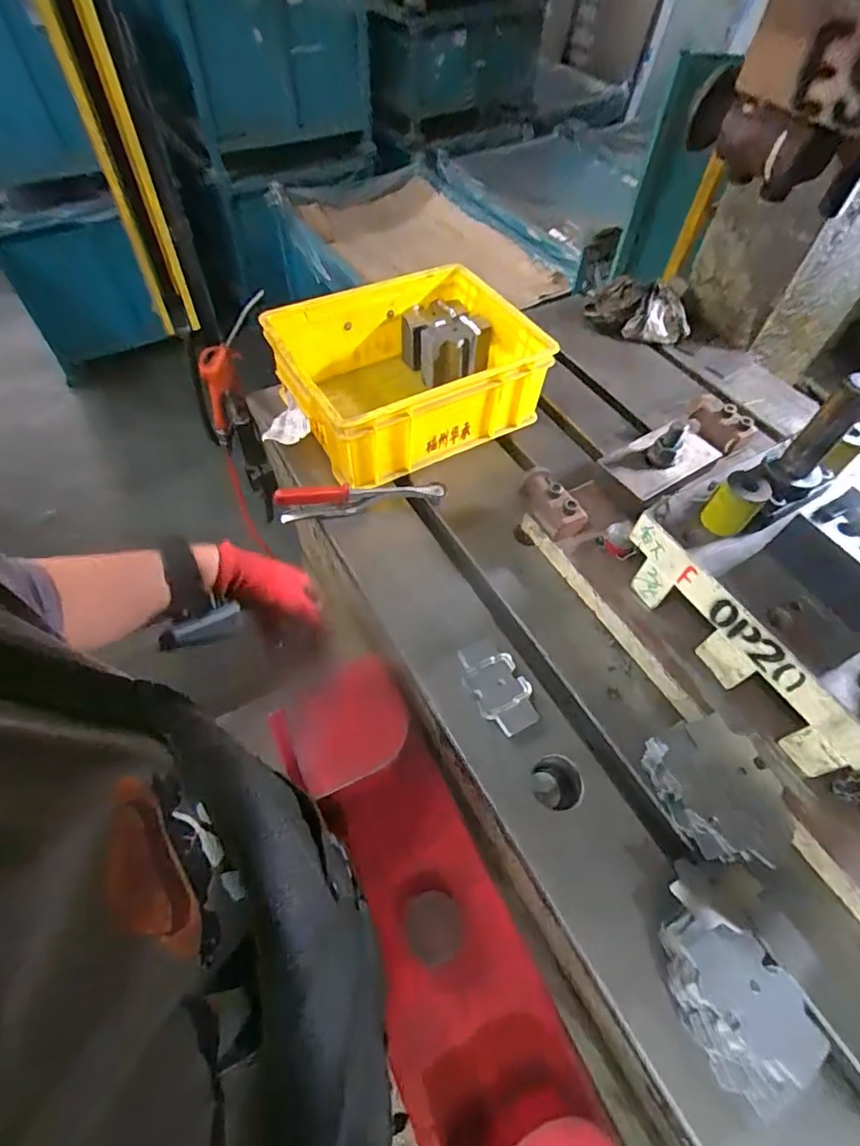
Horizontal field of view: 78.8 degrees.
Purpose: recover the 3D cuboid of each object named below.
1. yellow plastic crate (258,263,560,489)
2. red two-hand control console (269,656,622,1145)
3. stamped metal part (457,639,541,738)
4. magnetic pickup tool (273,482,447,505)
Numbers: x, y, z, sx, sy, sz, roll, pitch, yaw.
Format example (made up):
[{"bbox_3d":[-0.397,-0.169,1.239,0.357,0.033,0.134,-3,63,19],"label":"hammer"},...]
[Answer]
[{"bbox_3d":[-0.036,-0.296,0.759,0.338,0.119,0.275,-24,60,-19],"label":"yellow plastic crate"},{"bbox_3d":[0.002,0.333,0.481,0.140,0.113,0.496,-22,60,-18],"label":"red two-hand control console"},{"bbox_3d":[0.071,0.119,0.550,0.056,0.014,0.100,-23,60,-18],"label":"stamped metal part"},{"bbox_3d":[-0.086,-0.101,0.664,0.213,0.025,0.030,-4,56,-7],"label":"magnetic pickup tool"}]

